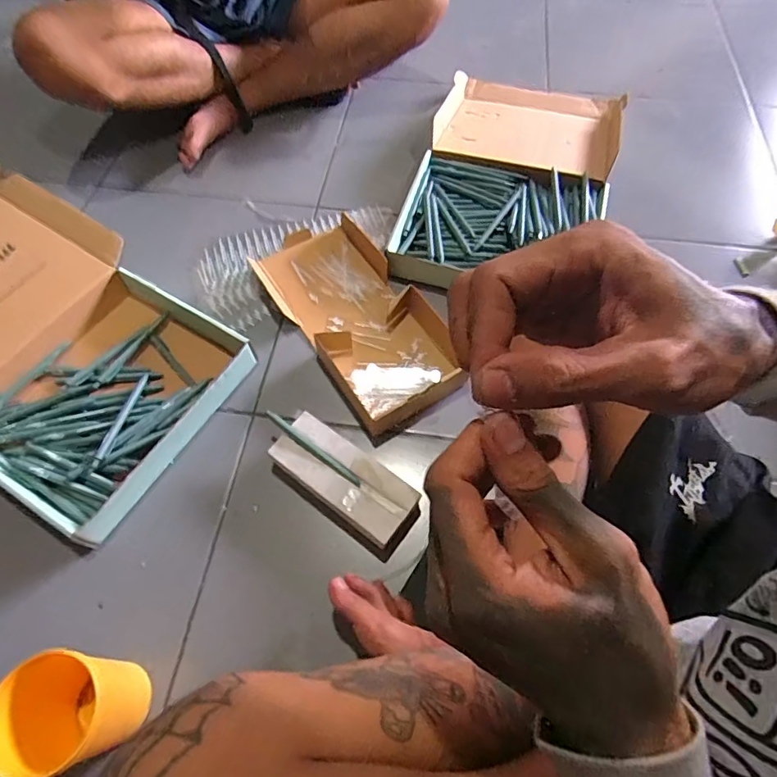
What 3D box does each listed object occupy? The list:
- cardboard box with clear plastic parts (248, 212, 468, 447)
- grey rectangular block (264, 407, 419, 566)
[{"bbox_3d":[-0.050,-0.115,0.705,0.177,0.059,0.367,-29,69,-17],"label":"cardboard box with clear plastic parts"},{"bbox_3d":[-0.054,0.114,0.594,0.186,0.059,0.087,35,66,15],"label":"grey rectangular block"}]

